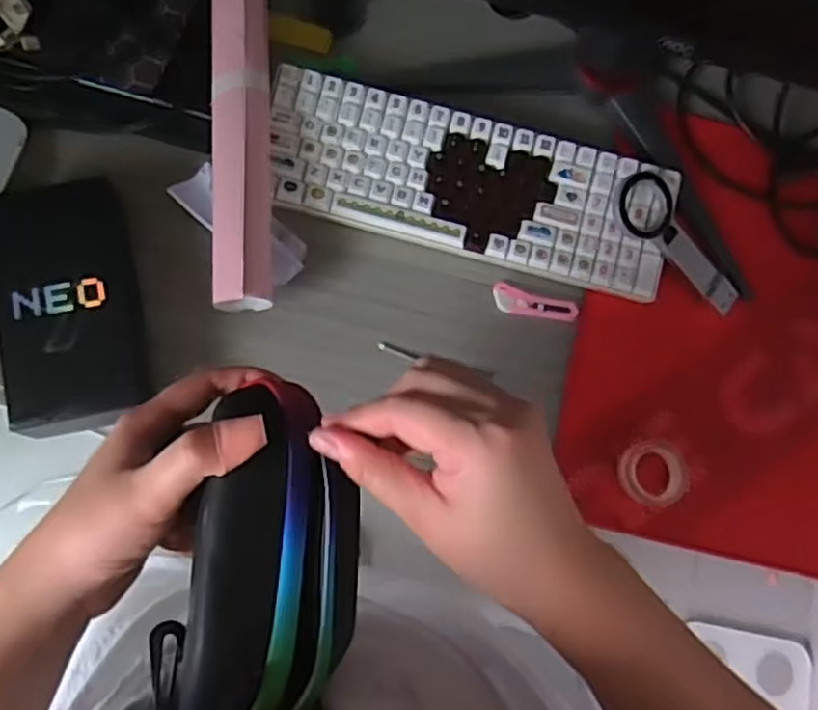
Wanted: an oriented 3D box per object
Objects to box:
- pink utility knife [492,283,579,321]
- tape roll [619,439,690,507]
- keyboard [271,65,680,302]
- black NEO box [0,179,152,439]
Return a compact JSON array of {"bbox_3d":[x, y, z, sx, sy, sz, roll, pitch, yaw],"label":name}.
[{"bbox_3d":[0.111,-0.044,0.620,0.076,0.005,0.023,11,78,-5],"label":"pink utility knife"},{"bbox_3d":[0.209,0.101,0.599,0.060,0.012,0.054,6,79,-6],"label":"tape roll"},{"bbox_3d":[0.054,-0.147,0.600,0.347,0.026,0.117,14,78,-4],"label":"keyboard"},{"bbox_3d":[-0.261,-0.036,0.542,0.091,0.041,0.185,-11,81,-9],"label":"black NEO box"}]

